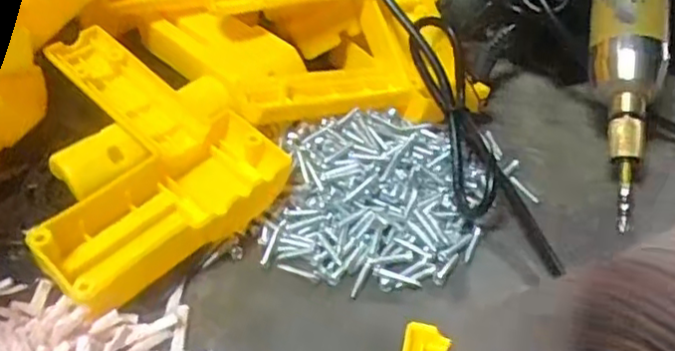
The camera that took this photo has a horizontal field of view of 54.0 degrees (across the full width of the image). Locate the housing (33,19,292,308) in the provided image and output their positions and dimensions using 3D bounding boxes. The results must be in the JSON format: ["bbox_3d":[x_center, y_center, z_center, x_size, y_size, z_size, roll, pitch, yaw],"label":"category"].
[{"bbox_3d":[-0.108,-0.011,0.335,0.114,0.059,0.150,-26,44,-30],"label":"housing"}]

